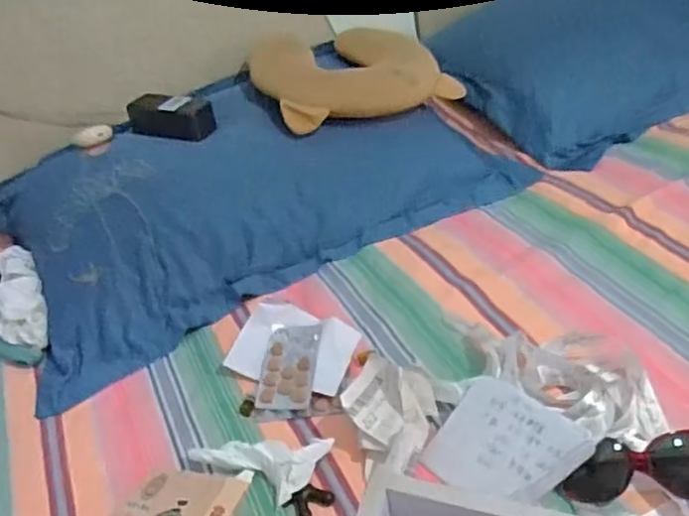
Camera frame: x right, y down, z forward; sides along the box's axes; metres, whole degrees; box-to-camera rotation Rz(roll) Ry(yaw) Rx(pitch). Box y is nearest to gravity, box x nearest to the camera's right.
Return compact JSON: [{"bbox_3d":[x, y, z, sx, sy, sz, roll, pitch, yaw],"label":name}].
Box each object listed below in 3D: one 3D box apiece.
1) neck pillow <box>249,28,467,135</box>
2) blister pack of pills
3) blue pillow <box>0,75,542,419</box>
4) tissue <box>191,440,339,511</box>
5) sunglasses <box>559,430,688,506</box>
[{"bbox_3d":[0.000,-0.315,1.078,0.305,0.078,0.292,-19,37,-11],"label":"neck pillow"},{"bbox_3d":[-0.062,0.122,0.742,0.061,0.004,0.101,1,58,11],"label":"blister pack of pills"},{"bbox_3d":[-0.130,-0.121,0.979,0.723,0.132,0.418,-25,39,-18],"label":"blue pillow"},{"bbox_3d":[-0.080,0.193,0.651,0.114,0.025,0.076,13,43,29],"label":"tissue"},{"bbox_3d":[0.260,0.191,0.587,0.141,0.042,0.062,-10,37,1],"label":"sunglasses"}]

